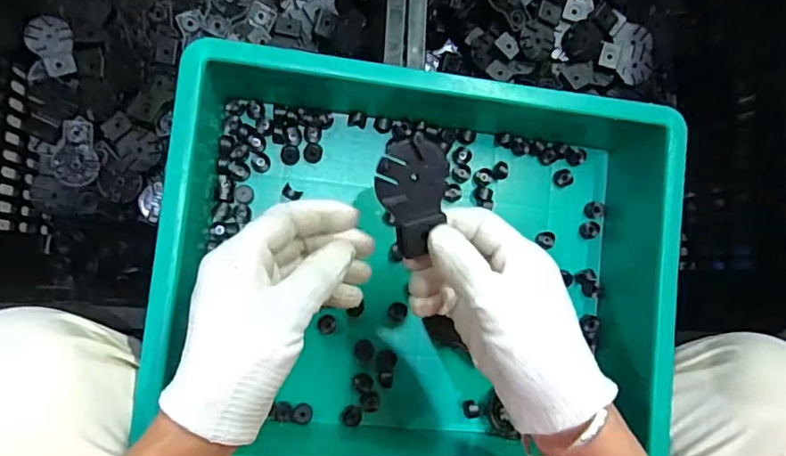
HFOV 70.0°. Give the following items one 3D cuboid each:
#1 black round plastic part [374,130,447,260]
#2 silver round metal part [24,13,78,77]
[{"bbox_3d":[0.012,-0.019,0.303,0.039,0.012,0.061,-20,105,-19],"label":"black round plastic part"},{"bbox_3d":[-0.319,-0.171,0.528,0.038,0.007,0.061,-30,89,-19],"label":"silver round metal part"}]

